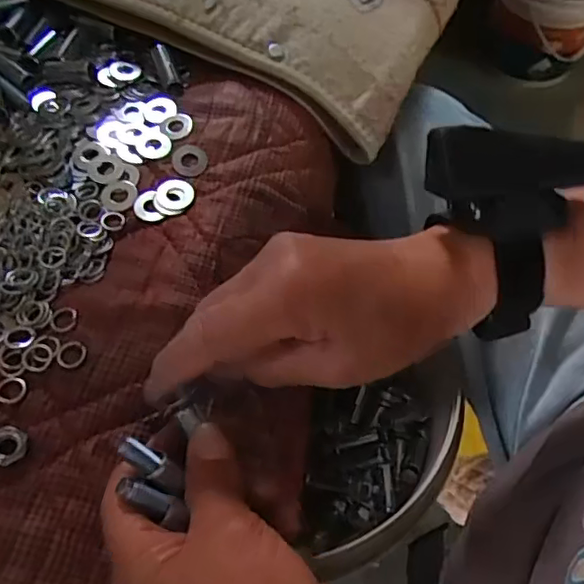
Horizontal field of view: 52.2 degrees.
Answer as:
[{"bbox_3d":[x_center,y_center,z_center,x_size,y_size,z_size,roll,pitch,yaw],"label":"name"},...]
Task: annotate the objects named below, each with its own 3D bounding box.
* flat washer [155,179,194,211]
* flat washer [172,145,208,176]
[{"bbox_3d":[-0.069,-0.058,0.347,0.021,0.004,0.020,1,59,-1],"label":"flat washer"},{"bbox_3d":[-0.062,-0.081,0.361,0.021,0.004,0.022,-3,59,-3],"label":"flat washer"}]

